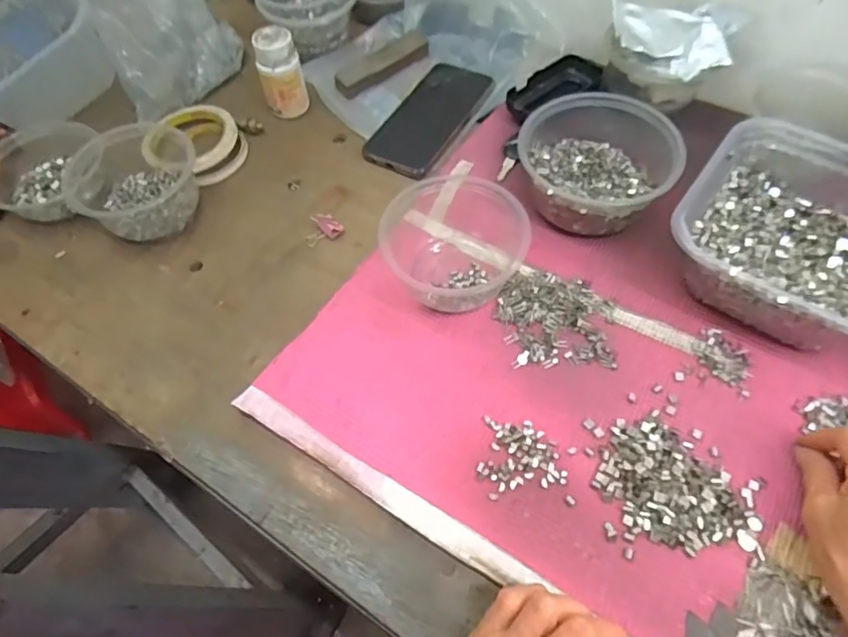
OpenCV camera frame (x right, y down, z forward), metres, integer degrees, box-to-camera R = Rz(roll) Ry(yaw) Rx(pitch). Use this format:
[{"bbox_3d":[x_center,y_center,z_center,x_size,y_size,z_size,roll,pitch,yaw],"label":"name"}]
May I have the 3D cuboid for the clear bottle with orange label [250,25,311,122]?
[{"bbox_3d":[-0.151,-0.258,0.609,0.044,0.080,0.039,-15,59,-5],"label":"clear bottle with orange label"}]

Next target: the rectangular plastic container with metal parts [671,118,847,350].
[{"bbox_3d":[0.298,-0.065,0.458,0.169,0.074,0.174,31,66,20],"label":"rectangular plastic container with metal parts"}]

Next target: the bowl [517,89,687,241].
[{"bbox_3d":[0.155,-0.144,0.517,0.133,0.069,0.135,-2,59,3],"label":"bowl"}]

